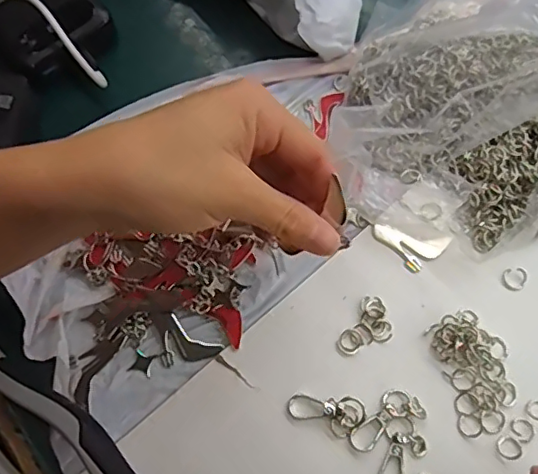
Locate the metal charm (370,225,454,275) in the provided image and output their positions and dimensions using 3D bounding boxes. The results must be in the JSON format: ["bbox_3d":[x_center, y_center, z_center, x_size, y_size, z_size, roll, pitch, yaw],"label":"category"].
[{"bbox_3d":[0.083,0.007,0.331,0.044,0.004,0.024,12,69,7],"label":"metal charm"}]

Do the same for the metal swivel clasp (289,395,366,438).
[{"bbox_3d":[0.030,0.094,0.295,0.040,0.007,0.019,2,68,3],"label":"metal swivel clasp"}]

